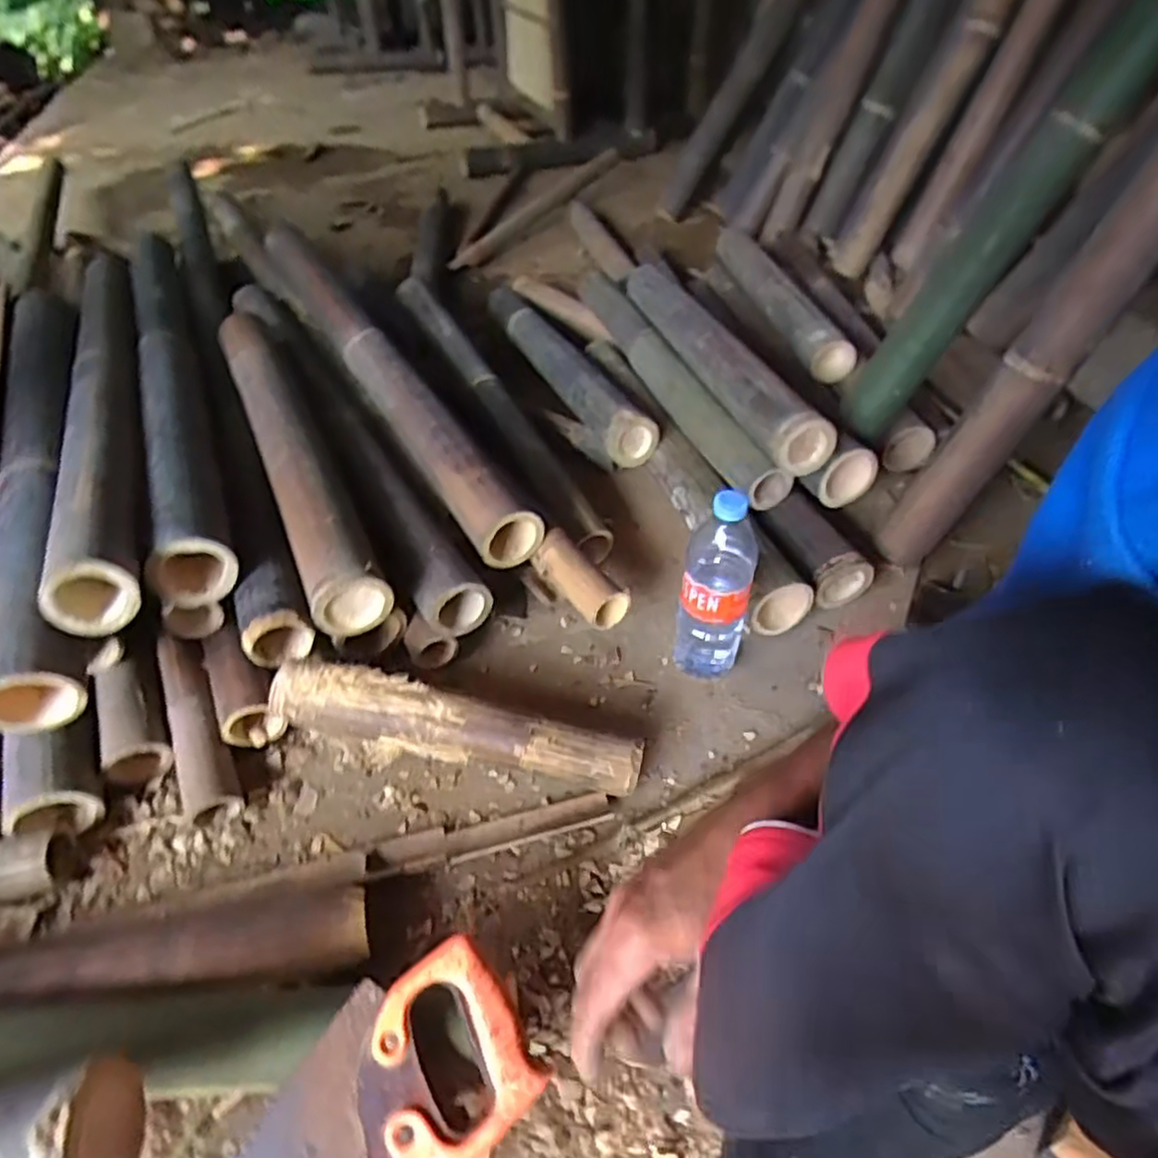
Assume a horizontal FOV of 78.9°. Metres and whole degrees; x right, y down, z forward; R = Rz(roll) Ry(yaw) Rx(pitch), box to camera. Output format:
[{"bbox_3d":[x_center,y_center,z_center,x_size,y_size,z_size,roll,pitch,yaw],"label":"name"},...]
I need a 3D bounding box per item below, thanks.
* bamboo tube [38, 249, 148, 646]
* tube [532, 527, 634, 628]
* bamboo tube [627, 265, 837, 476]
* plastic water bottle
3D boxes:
[{"bbox_3d":[-0.599,-0.258,0.880,0.081,0.070,0.856,-18,47,-18],"label":"bamboo tube"},{"bbox_3d":[0.005,-0.001,0.802,0.056,0.056,0.118,-29,51,-27],"label":"tube"},{"bbox_3d":[0.172,-0.330,0.977,0.073,0.066,0.546,-13,46,-14],"label":"bamboo tube"},{"bbox_3d":[0.140,0.006,0.721,0.070,0.237,0.065,14,46,13],"label":"plastic water bottle"}]

